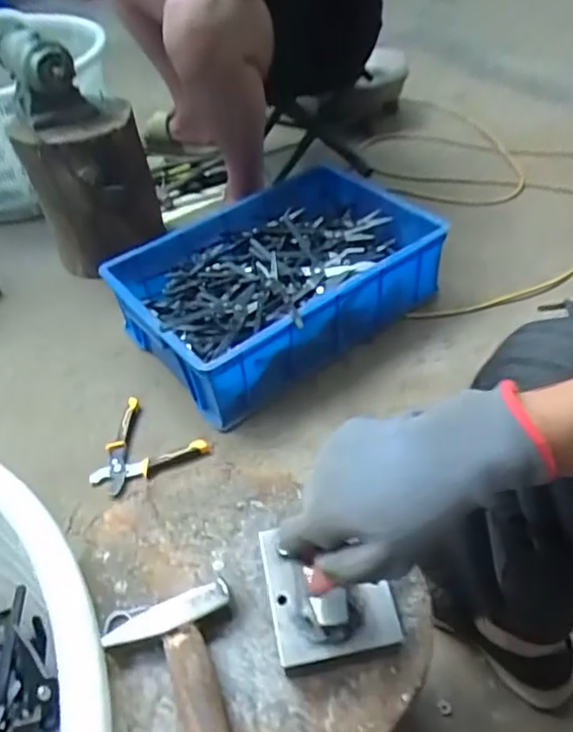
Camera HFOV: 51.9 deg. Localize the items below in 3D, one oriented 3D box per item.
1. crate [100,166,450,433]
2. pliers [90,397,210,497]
[{"bbox_3d":[-0.013,-0.152,1.050,0.515,0.148,0.341,-32,51,-25],"label":"crate"},{"bbox_3d":[-0.224,0.134,0.894,0.161,0.026,0.140,26,53,27],"label":"pliers"}]

